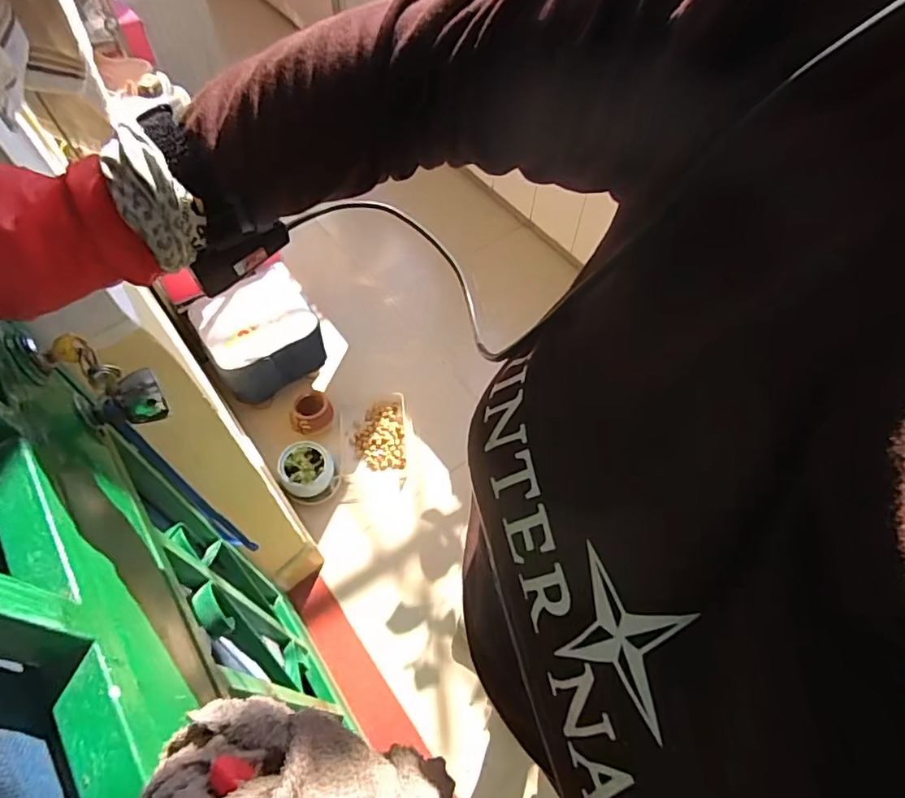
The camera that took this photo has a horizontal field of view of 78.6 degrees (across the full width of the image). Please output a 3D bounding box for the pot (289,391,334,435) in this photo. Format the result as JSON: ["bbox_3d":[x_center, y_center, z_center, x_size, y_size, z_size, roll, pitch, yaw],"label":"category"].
[{"bbox_3d":[-0.372,0.039,1.466,0.109,0.083,0.112,1,58,-1],"label":"pot"}]

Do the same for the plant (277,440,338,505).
[{"bbox_3d":[-0.359,0.182,1.374,0.132,0.088,0.138,1,58,-1],"label":"plant"}]

